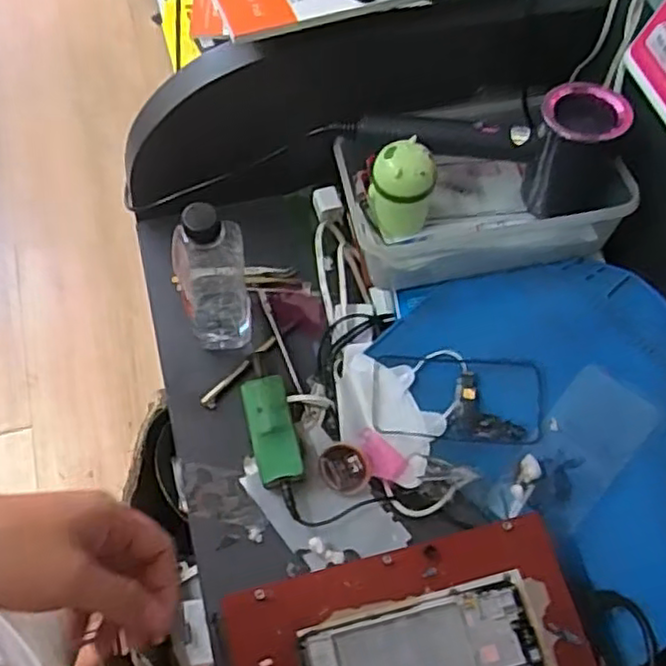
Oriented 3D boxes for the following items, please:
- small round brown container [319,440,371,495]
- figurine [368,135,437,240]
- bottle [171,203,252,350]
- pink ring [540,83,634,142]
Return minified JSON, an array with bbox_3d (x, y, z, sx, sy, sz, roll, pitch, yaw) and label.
[{"bbox_3d":[0.011,0.122,0.619,0.043,0.022,0.041,2,64,-3],"label":"small round brown container"},{"bbox_3d":[0.061,-0.127,0.619,0.054,0.087,0.046,15,64,4],"label":"figurine"},{"bbox_3d":[-0.108,-0.053,0.619,0.059,0.183,0.063,-7,65,-7],"label":"bottle"},{"bbox_3d":[0.216,-0.187,0.587,0.068,0.014,0.065,-12,63,8],"label":"pink ring"}]

